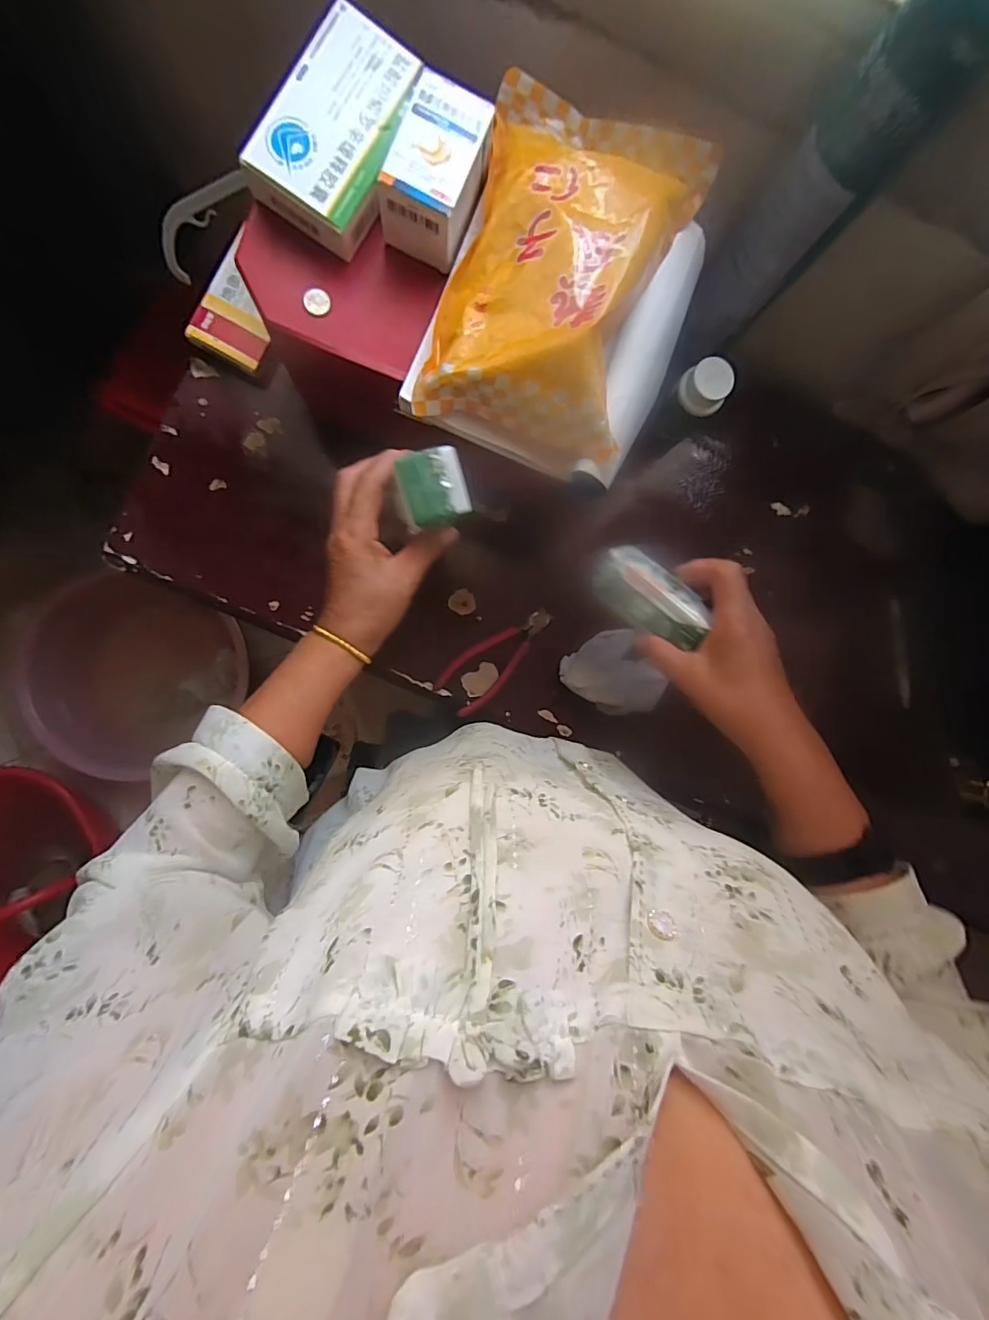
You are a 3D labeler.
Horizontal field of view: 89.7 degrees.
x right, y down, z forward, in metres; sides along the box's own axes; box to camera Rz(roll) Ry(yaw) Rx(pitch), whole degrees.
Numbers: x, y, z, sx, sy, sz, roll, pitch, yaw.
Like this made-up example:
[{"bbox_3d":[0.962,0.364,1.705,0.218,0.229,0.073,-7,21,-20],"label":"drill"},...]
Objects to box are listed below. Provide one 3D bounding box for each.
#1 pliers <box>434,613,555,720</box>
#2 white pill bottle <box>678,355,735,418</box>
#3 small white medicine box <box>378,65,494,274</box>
[{"bbox_3d":[0.003,-0.004,0.504,0.133,0.013,0.055,-41,94,-5],"label":"pliers"},{"bbox_3d":[0.198,-0.254,0.462,0.043,0.029,0.037,44,85,-4],"label":"white pill bottle"},{"bbox_3d":[-0.039,-0.333,0.345,0.054,0.049,0.090,22,87,-6],"label":"small white medicine box"}]

